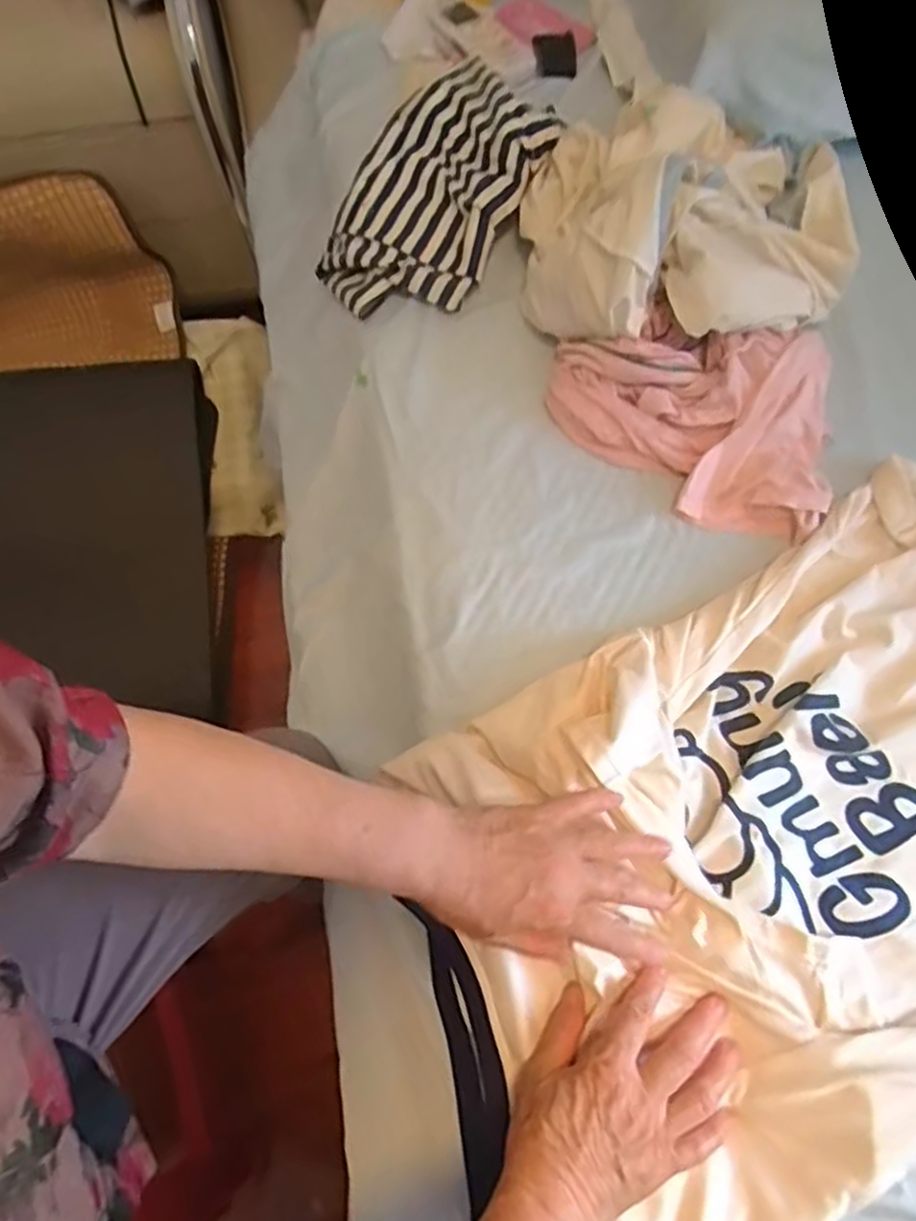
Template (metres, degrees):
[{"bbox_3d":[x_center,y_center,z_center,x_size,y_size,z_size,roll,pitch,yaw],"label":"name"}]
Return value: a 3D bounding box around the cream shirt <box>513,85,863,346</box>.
[{"bbox_3d":[0.180,-0.331,0.605,0.240,0.139,0.244,-1,69,1],"label":"cream shirt"}]

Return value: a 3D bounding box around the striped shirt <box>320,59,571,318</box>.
[{"bbox_3d":[-0.022,-0.385,0.674,0.152,0.022,0.243,32,88,12],"label":"striped shirt"}]

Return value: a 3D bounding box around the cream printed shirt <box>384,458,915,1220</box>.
[{"bbox_3d":[0.265,0.141,0.492,0.539,0.051,0.394,-20,71,-8],"label":"cream printed shirt"}]

